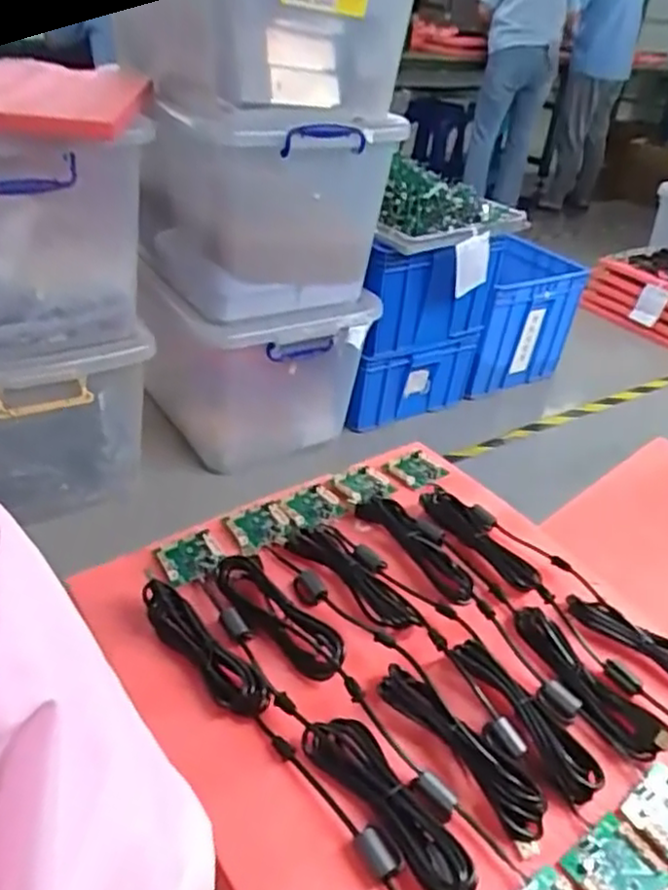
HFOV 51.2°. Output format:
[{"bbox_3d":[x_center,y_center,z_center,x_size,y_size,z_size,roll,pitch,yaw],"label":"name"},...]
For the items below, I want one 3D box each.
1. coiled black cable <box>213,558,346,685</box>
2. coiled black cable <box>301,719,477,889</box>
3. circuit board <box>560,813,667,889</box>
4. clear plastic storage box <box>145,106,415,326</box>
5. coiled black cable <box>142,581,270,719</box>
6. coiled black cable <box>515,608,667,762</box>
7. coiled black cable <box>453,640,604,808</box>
[{"bbox_3d":[-0.046,0.143,0.599,0.042,0.015,0.154,-20,43,-35],"label":"coiled black cable"},{"bbox_3d":[0.037,0.241,0.470,0.040,0.016,0.141,-20,43,-35],"label":"coiled black cable"},{"bbox_3d":[0.190,0.286,0.463,0.059,0.009,0.058,-20,42,-34],"label":"circuit board"},{"bbox_3d":[-0.165,-0.516,1.470,0.400,0.373,0.440,-20,43,-35],"label":"clear plastic storage box"},{"bbox_3d":[-0.107,0.163,0.566,0.036,0.018,0.150,-21,43,-35],"label":"coiled black cable"},{"bbox_3d":[0.204,0.190,0.569,0.048,0.019,0.147,-19,42,-33],"label":"coiled black cable"},{"bbox_3d":[0.151,0.204,0.532,0.041,0.027,0.134,-16,40,-30],"label":"coiled black cable"}]

